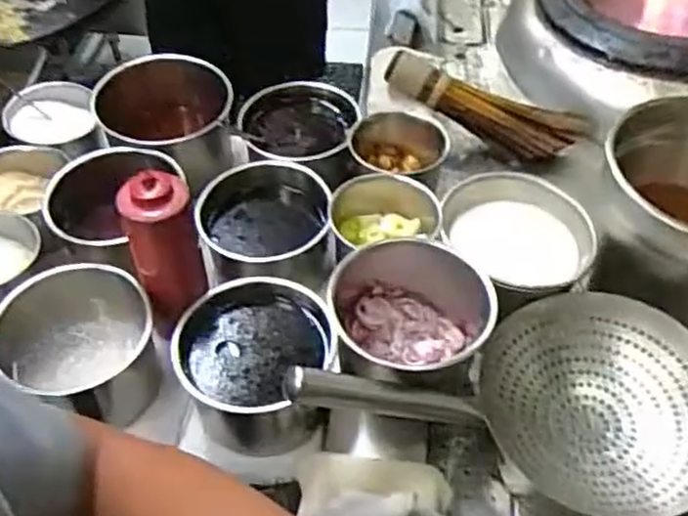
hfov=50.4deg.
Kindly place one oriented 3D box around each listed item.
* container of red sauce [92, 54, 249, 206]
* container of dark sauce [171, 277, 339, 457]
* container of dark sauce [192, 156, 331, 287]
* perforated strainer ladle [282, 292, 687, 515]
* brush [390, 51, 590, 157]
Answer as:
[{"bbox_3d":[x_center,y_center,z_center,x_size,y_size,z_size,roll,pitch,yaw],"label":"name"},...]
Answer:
[{"bbox_3d":[-0.247,-0.166,0.997,0.192,0.114,0.220,-1,49,-2],"label":"container of red sauce"},{"bbox_3d":[-0.087,0.118,0.760,0.157,0.116,0.153,1,49,-1],"label":"container of dark sauce"},{"bbox_3d":[-0.090,-0.024,0.893,0.152,0.120,0.163,1,49,-1],"label":"container of dark sauce"},{"bbox_3d":[0.157,0.131,0.713,0.426,0.101,0.216,4,48,-15],"label":"perforated strainer ladle"},{"bbox_3d":[0.208,-0.226,1.088,0.296,0.057,0.066,22,51,0],"label":"brush"}]

